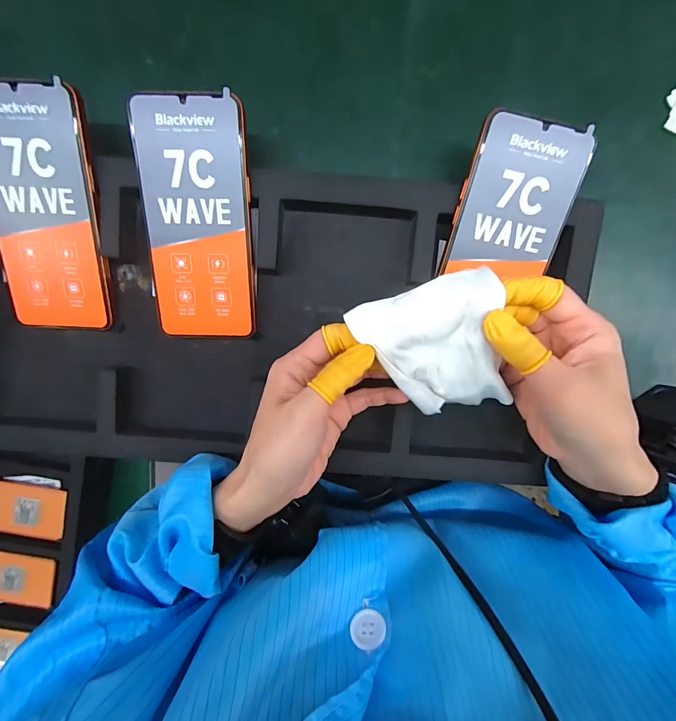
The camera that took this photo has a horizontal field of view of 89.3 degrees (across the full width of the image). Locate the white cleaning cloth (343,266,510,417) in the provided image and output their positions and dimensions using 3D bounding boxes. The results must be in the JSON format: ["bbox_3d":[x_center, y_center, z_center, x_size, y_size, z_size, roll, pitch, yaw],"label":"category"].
[{"bbox_3d":[0.063,-0.004,0.223,0.087,0.031,0.089,-20,97,4],"label":"white cleaning cloth"}]

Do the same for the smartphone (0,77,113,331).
[{"bbox_3d":[-0.210,-0.103,0.245,0.072,0.008,0.158,2,108,-3],"label":"smartphone"}]

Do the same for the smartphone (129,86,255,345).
[{"bbox_3d":[-0.100,-0.096,0.247,0.075,0.006,0.159,1,109,-1],"label":"smartphone"}]

